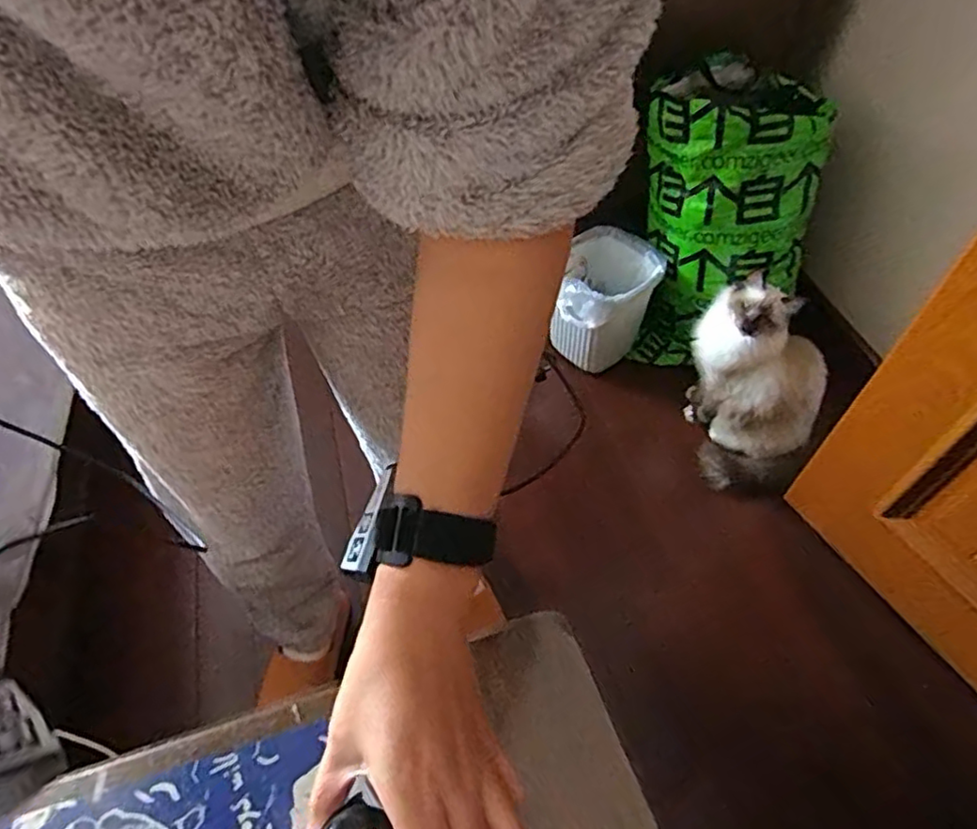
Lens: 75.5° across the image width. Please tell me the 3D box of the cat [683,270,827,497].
[{"bbox_3d":[0.495,-0.049,1.194,0.271,0.340,0.246,22,55,17],"label":"cat"}]

